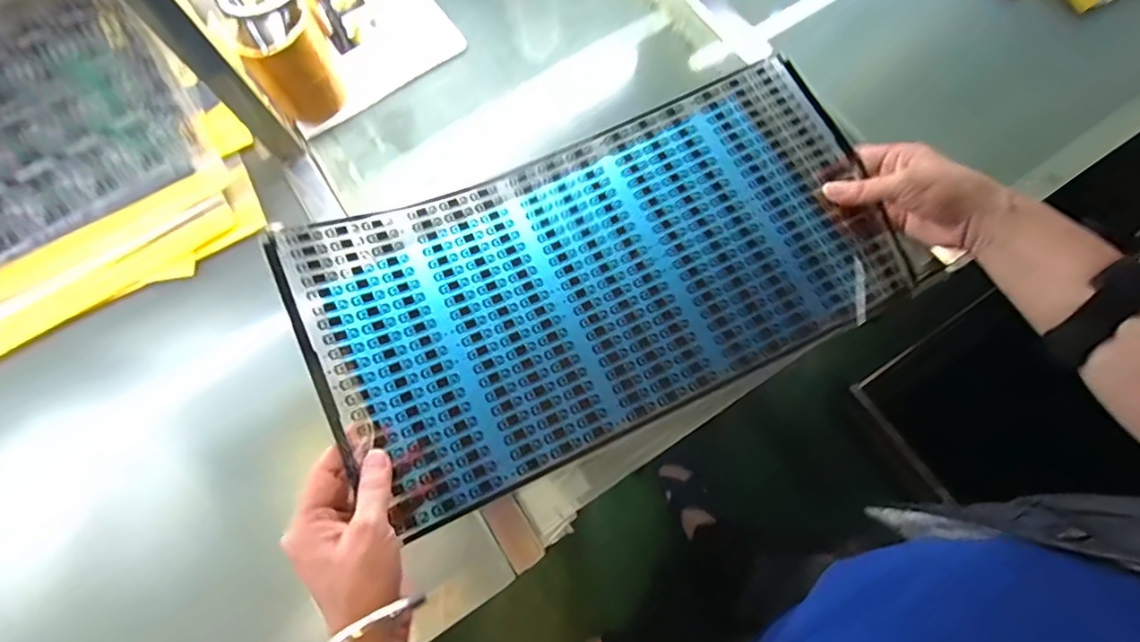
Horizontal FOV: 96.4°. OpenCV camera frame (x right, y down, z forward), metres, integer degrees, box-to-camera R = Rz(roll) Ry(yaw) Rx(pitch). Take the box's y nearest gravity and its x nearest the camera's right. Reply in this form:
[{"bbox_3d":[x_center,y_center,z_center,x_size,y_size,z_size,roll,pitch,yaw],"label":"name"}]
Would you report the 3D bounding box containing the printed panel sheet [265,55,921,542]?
[{"bbox_3d":[0.035,-0.049,0.413,0.464,0.057,0.244,-25,74,-6],"label":"printed panel sheet"}]

